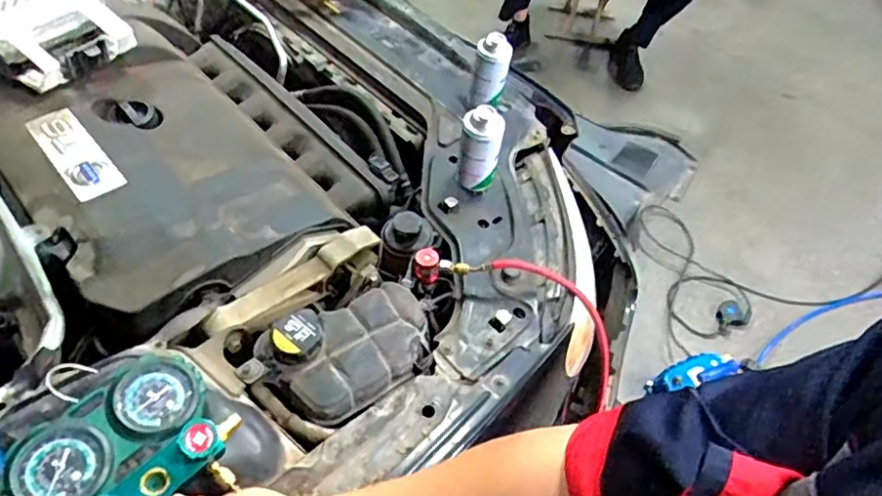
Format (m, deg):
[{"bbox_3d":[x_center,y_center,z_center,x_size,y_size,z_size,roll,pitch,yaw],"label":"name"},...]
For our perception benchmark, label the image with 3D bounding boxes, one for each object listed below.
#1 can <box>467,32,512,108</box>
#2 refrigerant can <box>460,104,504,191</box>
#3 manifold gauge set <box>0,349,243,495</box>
[{"bbox_3d":[0.092,-0.333,1.076,0.065,0.149,0.070,2,52,-3],"label":"can"},{"bbox_3d":[0.062,-0.156,0.914,0.063,0.137,0.055,11,53,3],"label":"refrigerant can"},{"bbox_3d":[-0.274,0.173,0.498,0.134,0.062,0.163,34,57,20],"label":"manifold gauge set"}]

